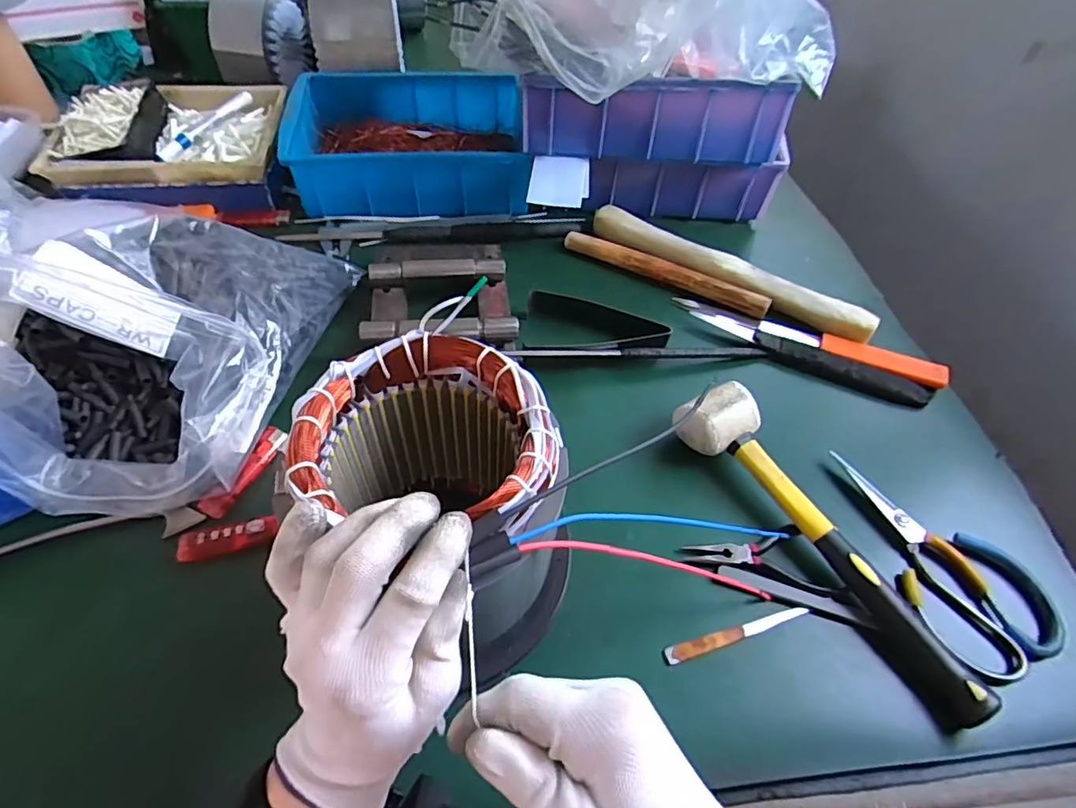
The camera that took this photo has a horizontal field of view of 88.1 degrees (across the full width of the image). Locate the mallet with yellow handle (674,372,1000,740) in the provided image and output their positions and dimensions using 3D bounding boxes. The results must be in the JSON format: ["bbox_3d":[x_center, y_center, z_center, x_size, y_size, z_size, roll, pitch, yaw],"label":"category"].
[{"bbox_3d":[0.218,0.096,0.423,0.058,0.052,0.277,-28,59,-23],"label":"mallet with yellow handle"}]

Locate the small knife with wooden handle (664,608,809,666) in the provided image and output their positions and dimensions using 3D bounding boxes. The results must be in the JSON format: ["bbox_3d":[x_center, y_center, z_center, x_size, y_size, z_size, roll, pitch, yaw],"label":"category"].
[{"bbox_3d":[0.141,0.161,0.393,0.113,0.006,0.011,-13,55,-13],"label":"small knife with wooden handle"}]

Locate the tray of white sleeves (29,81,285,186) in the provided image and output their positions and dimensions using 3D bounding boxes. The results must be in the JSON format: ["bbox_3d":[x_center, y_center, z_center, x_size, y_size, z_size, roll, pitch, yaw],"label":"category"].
[{"bbox_3d":[-0.438,-0.333,0.669,0.245,0.052,0.182,-1,53,-5],"label":"tray of white sleeves"}]

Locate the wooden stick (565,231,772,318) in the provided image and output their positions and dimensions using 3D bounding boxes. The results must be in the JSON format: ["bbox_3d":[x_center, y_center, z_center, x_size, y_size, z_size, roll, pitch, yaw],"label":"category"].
[{"bbox_3d":[0.139,-0.149,0.621,0.236,0.019,0.017,24,55,14],"label":"wooden stick"}]

